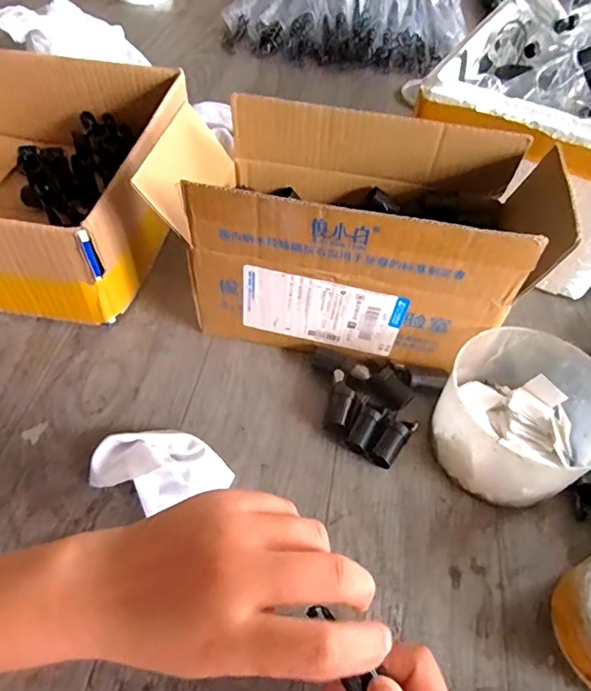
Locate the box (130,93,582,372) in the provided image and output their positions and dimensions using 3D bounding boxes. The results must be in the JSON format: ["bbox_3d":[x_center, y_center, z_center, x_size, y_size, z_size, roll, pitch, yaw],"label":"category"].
[{"bbox_3d":[0.041,-0.088,0.426,0.288,0.159,0.135,11,53,5],"label":"box"}]

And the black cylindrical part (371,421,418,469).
[{"bbox_3d":[0.077,0.077,0.396,0.018,0.018,0.046,33,58,20],"label":"black cylindrical part"}]

